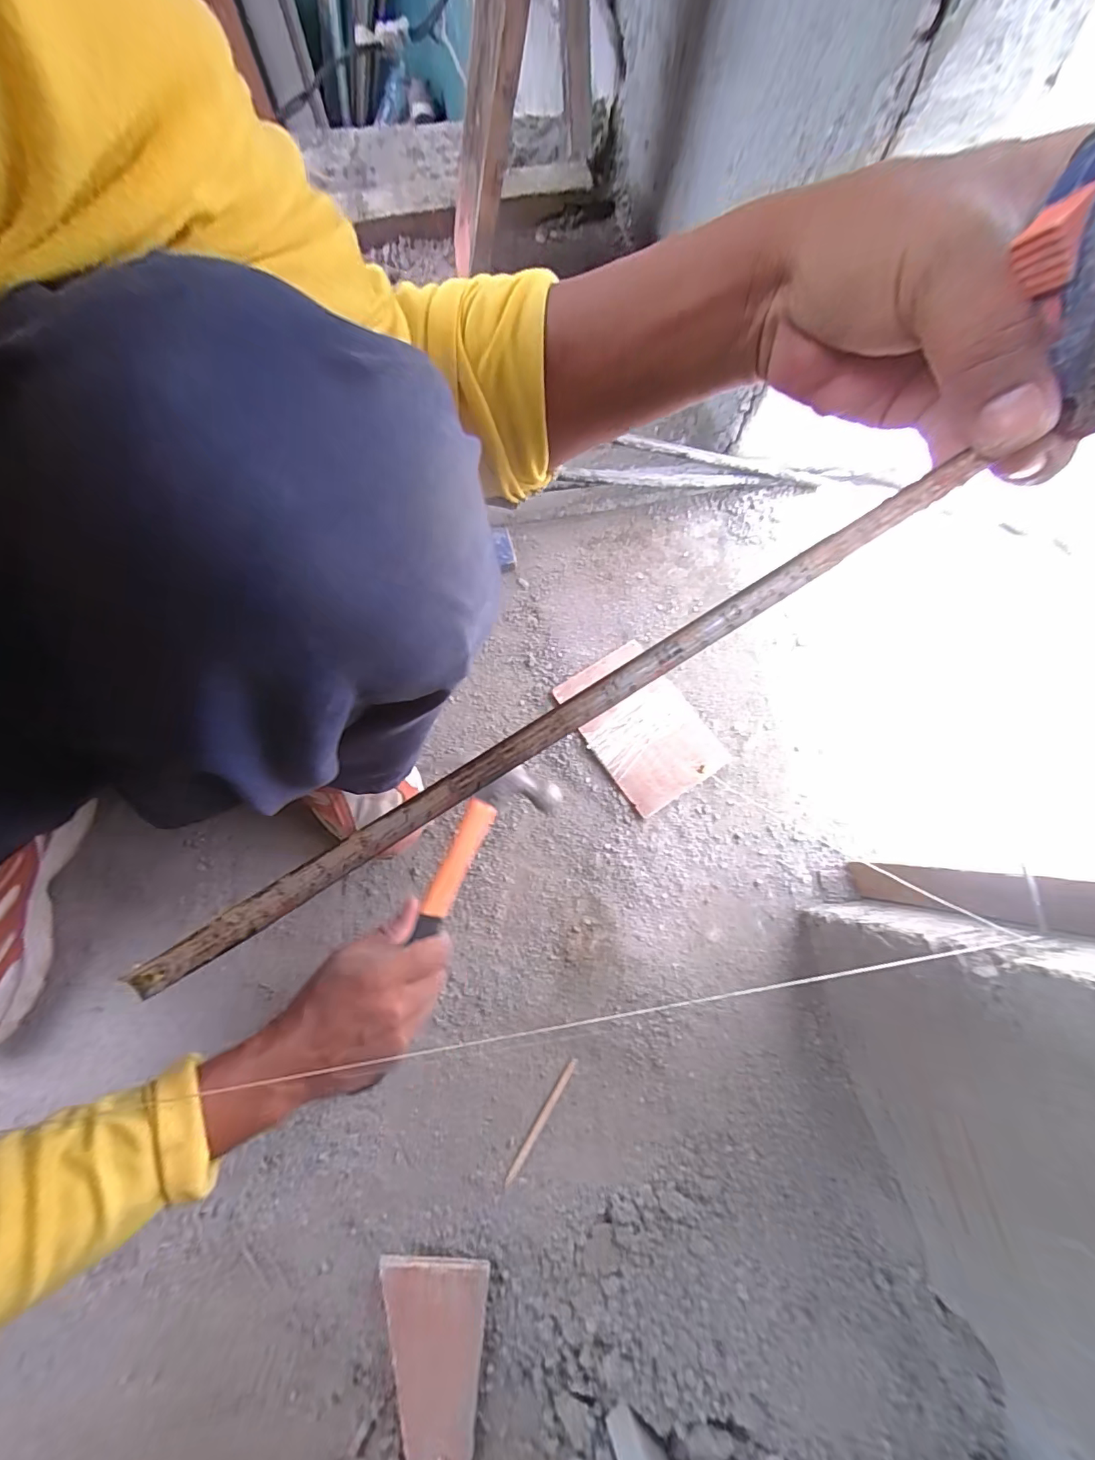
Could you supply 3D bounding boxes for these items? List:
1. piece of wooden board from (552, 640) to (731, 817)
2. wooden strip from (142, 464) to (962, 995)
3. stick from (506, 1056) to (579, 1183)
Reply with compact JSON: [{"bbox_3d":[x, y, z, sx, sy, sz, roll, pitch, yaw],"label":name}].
[{"bbox_3d":[0.105,-0.007,0.551,0.124,0.019,0.175,-32,79,-8],"label":"piece of wooden board"},{"bbox_3d":[-0.034,0.021,0.200,0.399,0.009,0.017,-31,79,13],"label":"wooden strip"},{"bbox_3d":[-0.005,0.375,0.465,0.008,0.008,0.117,34,79,7],"label":"stick"}]

